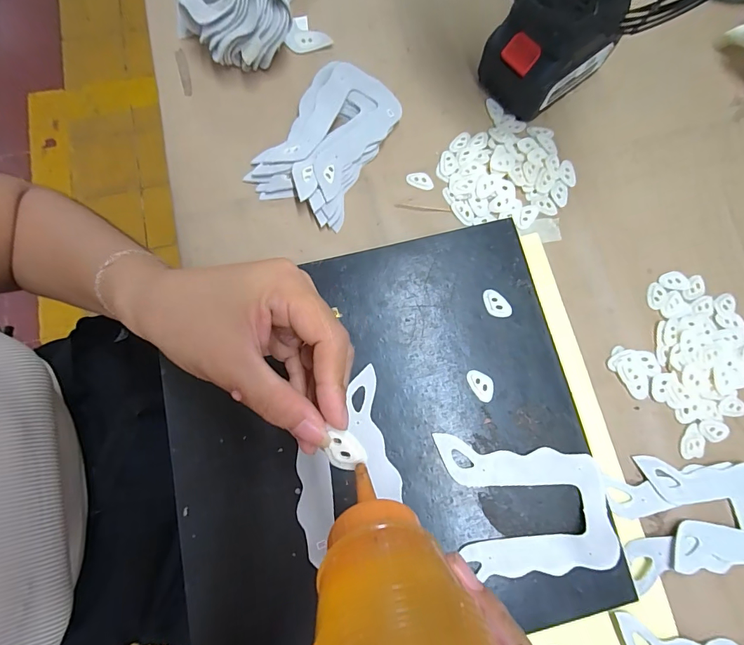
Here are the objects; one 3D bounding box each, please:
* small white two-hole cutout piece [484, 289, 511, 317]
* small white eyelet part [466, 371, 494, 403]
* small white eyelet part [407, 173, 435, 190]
[{"bbox_3d":[0.101,-0.015,0.317,0.027,0.004,0.018,39,79,7],"label":"small white two-hole cutout piece"},{"bbox_3d":[0.085,0.048,0.303,0.017,0.004,0.026,-37,81,-9],"label":"small white eyelet part"},{"bbox_3d":[0.045,-0.133,0.366,0.026,0.004,0.014,15,77,2],"label":"small white eyelet part"}]

